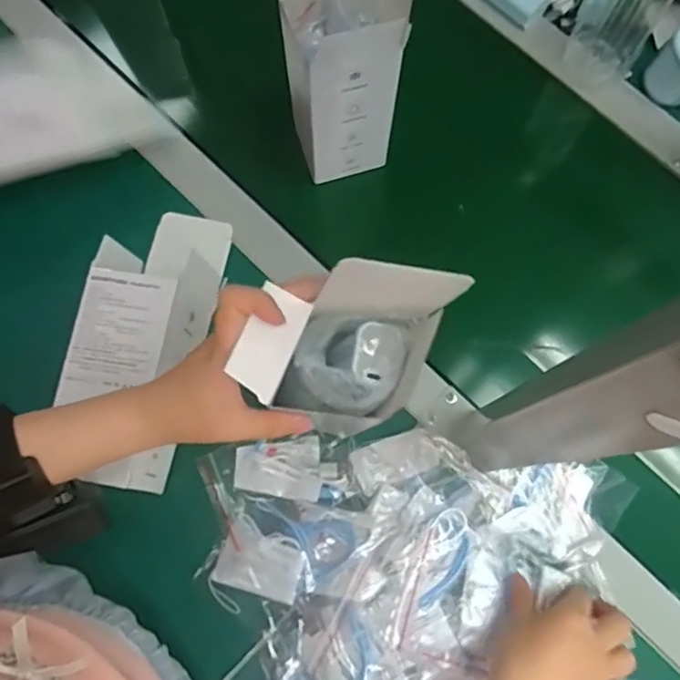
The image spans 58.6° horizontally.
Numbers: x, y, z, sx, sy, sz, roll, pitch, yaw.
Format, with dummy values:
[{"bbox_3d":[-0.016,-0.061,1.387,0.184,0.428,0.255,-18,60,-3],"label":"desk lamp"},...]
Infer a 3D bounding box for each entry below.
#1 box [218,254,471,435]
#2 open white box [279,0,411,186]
[{"bbox_3d":[0.001,0.009,0.346,0.109,0.110,0.076,9,76,2],"label":"box"},{"bbox_3d":[0.001,-0.222,0.474,0.084,0.211,0.085,-3,76,-1],"label":"open white box"}]

